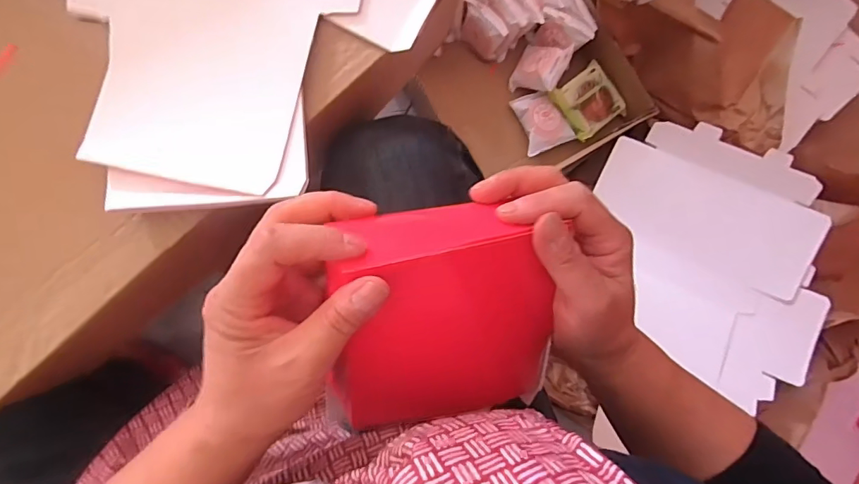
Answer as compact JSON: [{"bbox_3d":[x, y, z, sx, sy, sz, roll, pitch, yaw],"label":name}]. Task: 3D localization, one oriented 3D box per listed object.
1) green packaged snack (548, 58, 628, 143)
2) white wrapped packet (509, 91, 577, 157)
[{"bbox_3d":[0.256,-0.225,0.765,0.100,0.028,0.092,-36,89,-6],"label":"green packaged snack"},{"bbox_3d":[0.182,-0.195,0.770,0.075,0.035,0.094,-23,88,-6],"label":"white wrapped packet"}]

